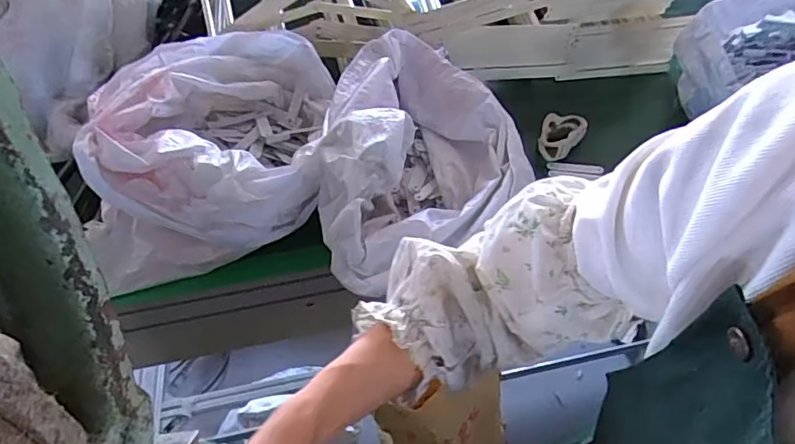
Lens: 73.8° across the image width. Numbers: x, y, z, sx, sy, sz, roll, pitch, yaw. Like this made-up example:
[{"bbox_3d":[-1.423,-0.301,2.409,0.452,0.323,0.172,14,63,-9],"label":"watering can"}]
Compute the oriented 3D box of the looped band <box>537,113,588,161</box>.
[{"bbox_3d":[0.272,-0.147,0.872,0.068,0.039,0.098,16,50,16],"label":"looped band"}]

